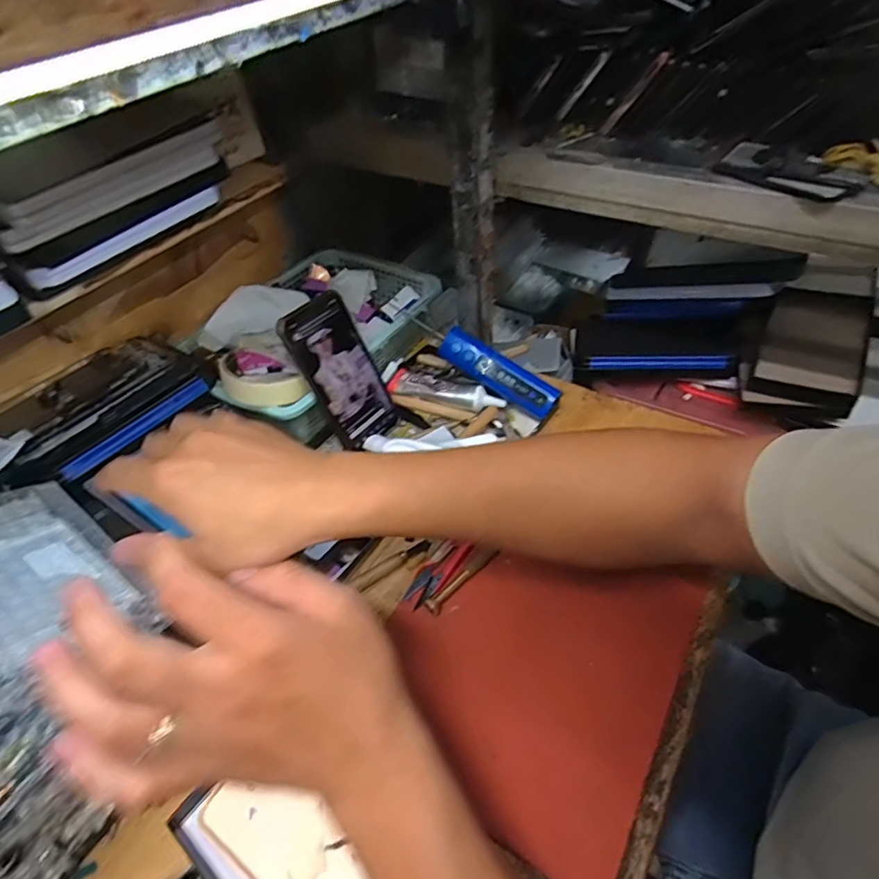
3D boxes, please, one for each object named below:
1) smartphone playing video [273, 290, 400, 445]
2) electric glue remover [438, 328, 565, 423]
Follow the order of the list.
[{"bbox_3d":[-0.092,-0.062,0.509,0.007,0.143,0.073,4,38,46],"label":"smartphone playing video"},{"bbox_3d":[0.062,-0.071,0.551,0.130,0.026,0.030,34,57,9],"label":"electric glue remover"}]

